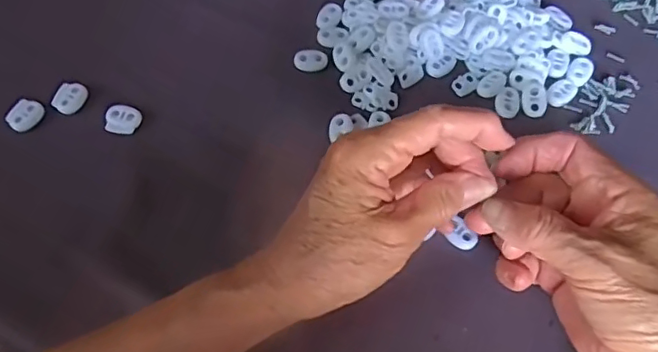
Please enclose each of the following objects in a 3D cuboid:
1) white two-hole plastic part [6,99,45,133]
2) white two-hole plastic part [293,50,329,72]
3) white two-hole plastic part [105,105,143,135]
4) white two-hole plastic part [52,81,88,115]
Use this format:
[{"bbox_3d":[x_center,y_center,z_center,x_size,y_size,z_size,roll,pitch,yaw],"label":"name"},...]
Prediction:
[{"bbox_3d":[-0.196,-0.039,0.363,0.016,0.009,0.022,42,71,17],"label":"white two-hole plastic part"},{"bbox_3d":[-0.012,-0.078,0.382,0.022,0.006,0.013,-5,65,-3],"label":"white two-hole plastic part"},{"bbox_3d":[-0.133,-0.036,0.364,0.020,0.005,0.020,5,64,1],"label":"white two-hole plastic part"},{"bbox_3d":[-0.169,-0.052,0.369,0.016,0.006,0.023,19,66,8],"label":"white two-hole plastic part"}]

